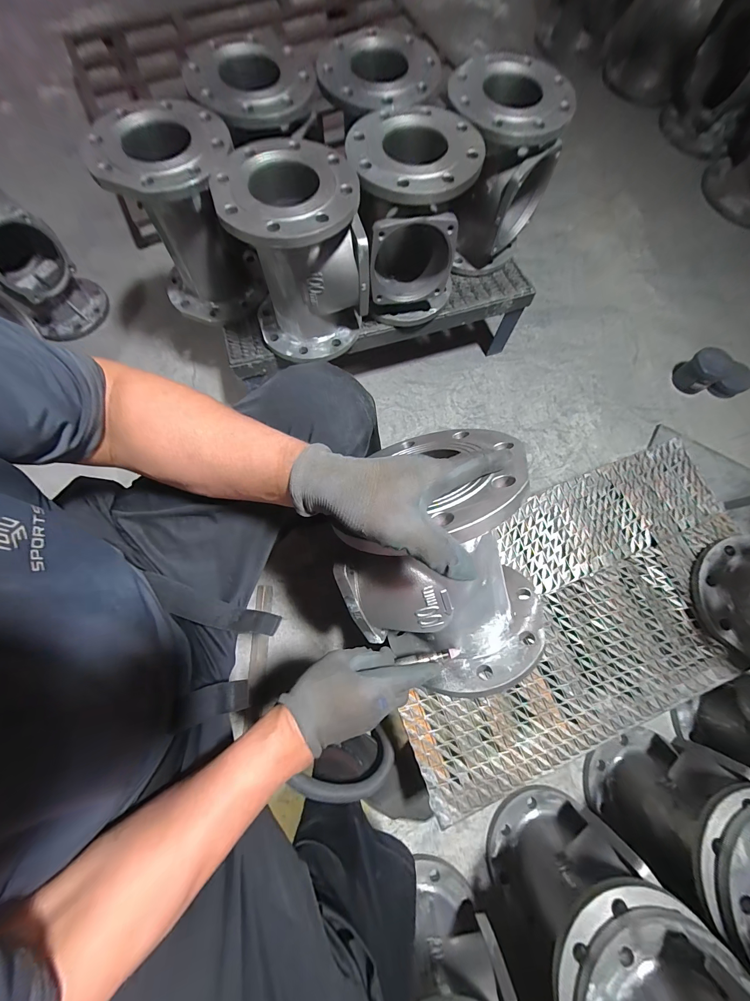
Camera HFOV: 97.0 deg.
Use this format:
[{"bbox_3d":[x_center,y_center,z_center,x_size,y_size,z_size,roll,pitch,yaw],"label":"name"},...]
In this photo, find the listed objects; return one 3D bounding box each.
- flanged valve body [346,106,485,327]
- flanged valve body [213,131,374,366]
[{"bbox_3d":[0.062,-0.508,0.625,0.201,0.248,0.206,-7,74,-2],"label":"flanged valve body"},{"bbox_3d":[-0.131,-0.418,0.589,0.209,0.247,0.193,-15,74,-5],"label":"flanged valve body"}]

